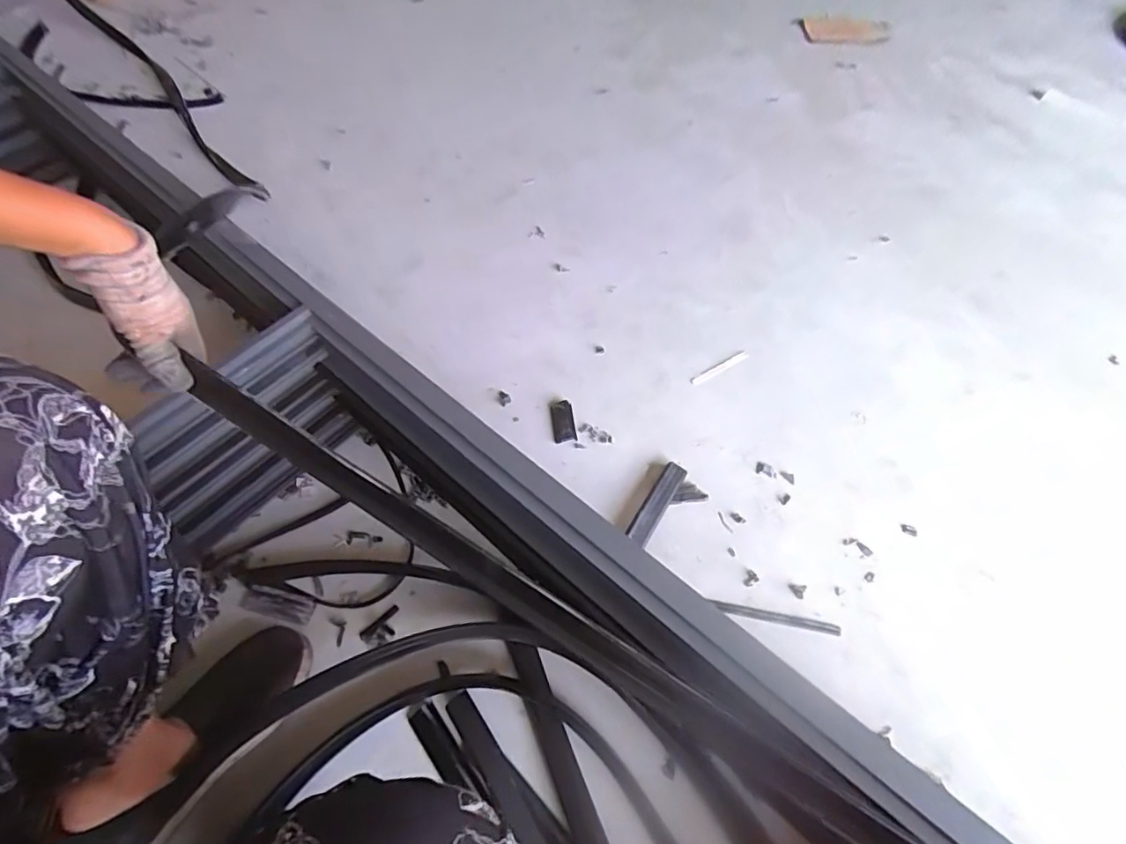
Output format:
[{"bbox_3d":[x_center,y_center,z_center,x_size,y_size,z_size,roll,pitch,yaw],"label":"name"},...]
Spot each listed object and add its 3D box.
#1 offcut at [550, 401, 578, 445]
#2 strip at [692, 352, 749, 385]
[{"bbox_3d":[0.000,-0.001,0.802,0.032,0.024,0.062,-7,59,-5],"label":"offcut"},{"bbox_3d":[0.250,-0.085,0.860,0.108,0.004,0.014,-27,63,-16],"label":"strip"}]

